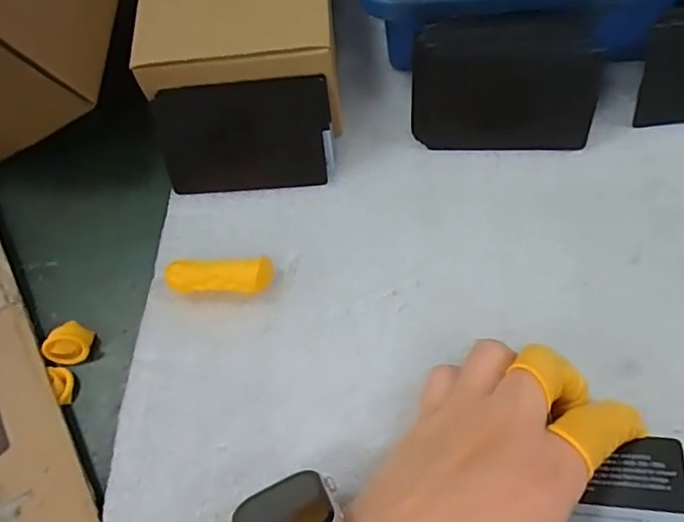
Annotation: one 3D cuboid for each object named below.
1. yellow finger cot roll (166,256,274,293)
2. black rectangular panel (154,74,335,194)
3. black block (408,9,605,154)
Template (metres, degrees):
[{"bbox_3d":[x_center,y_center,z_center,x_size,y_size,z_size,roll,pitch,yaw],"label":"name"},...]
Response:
[{"bbox_3d":[-0.059,0.008,0.268,0.049,0.018,0.016,-3,65,3],"label":"yellow finger cot roll"},{"bbox_3d":[-0.050,-0.063,0.289,0.088,0.057,0.007,-4,26,6],"label":"black rectangular panel"},{"bbox_3d":[0.085,-0.091,0.288,0.092,0.067,0.005,1,25,6],"label":"black block"}]

